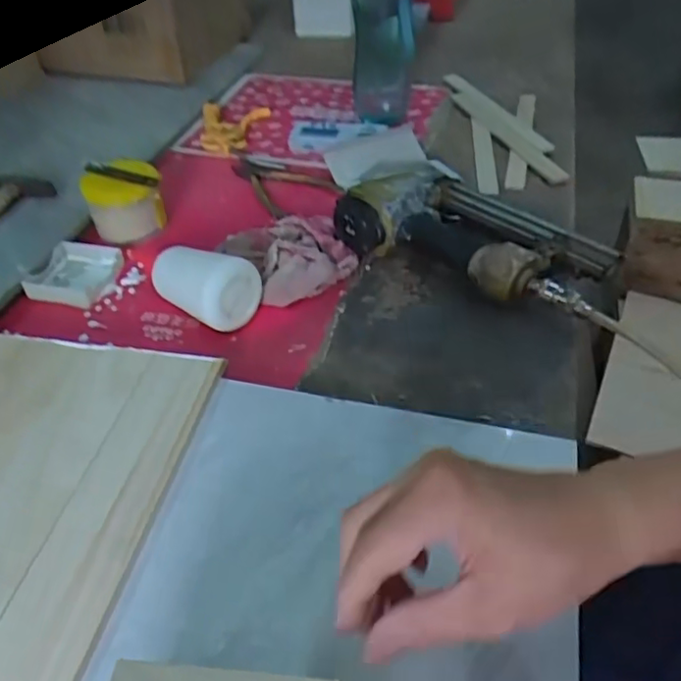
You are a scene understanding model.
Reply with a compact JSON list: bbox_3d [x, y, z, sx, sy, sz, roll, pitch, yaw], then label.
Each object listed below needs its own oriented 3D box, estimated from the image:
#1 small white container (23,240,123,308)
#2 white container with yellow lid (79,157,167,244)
[{"bbox_3d":[-0.262,-0.067,0.639,0.078,0.022,0.083,6,42,9],"label":"small white container"},{"bbox_3d":[-0.230,-0.152,0.680,0.079,0.056,0.072,-15,43,-15],"label":"white container with yellow lid"}]

